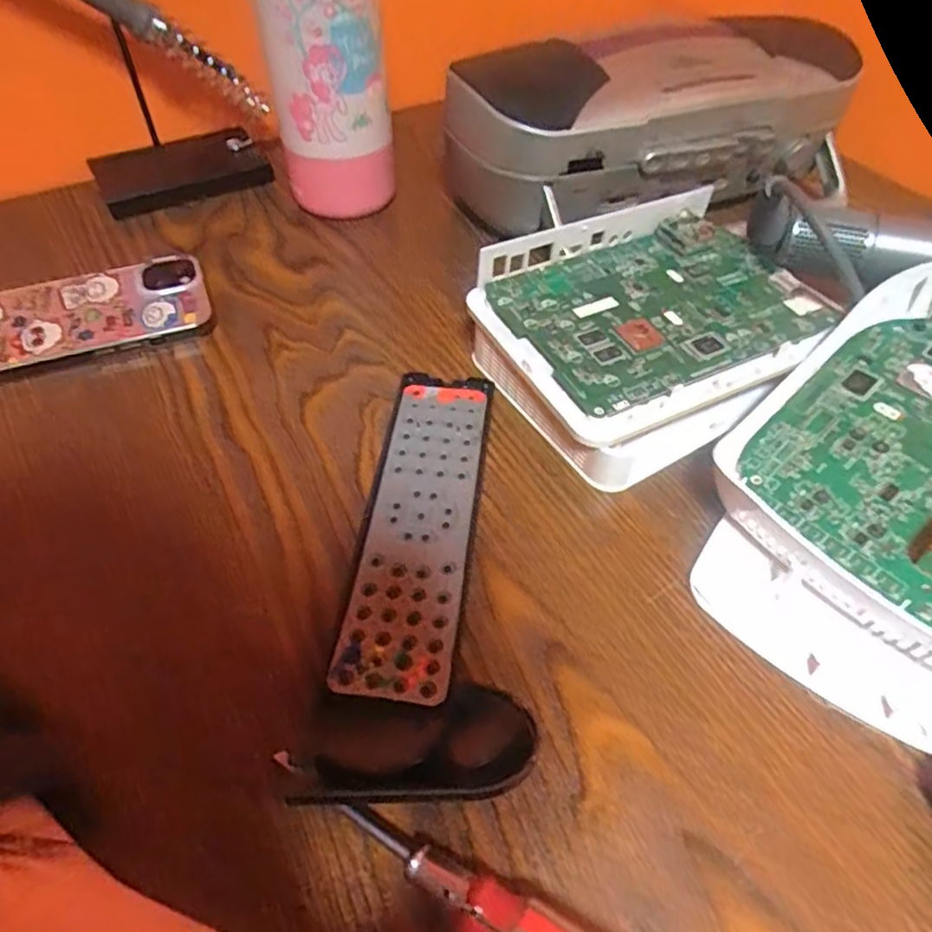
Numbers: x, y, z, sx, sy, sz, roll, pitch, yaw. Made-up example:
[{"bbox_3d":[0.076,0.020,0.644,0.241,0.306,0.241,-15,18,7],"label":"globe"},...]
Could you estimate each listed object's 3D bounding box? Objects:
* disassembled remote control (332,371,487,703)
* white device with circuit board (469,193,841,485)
[{"bbox_3d":[-0.018,0.022,0.283,0.043,0.013,0.164,6,50,4],"label":"disassembled remote control"},{"bbox_3d":[0.095,-0.074,0.330,0.169,0.056,0.127,-33,57,-15],"label":"white device with circuit board"}]

